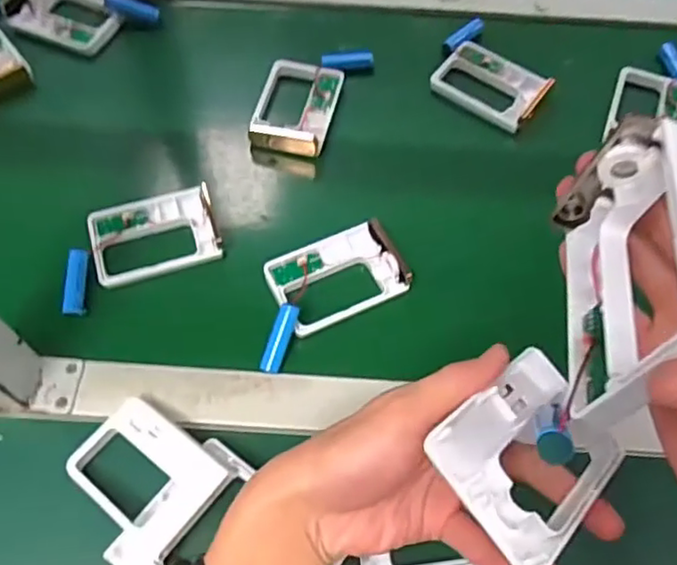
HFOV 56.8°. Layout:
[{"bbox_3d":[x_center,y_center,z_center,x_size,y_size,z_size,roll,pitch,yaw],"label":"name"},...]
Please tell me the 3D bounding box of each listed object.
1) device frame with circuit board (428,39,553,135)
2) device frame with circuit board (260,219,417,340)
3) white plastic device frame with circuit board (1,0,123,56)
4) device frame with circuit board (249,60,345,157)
[{"bbox_3d":[0.142,-0.186,0.585,0.099,0.026,0.066,33,64,15],"label":"device frame with circuit board"},{"bbox_3d":[-0.001,-0.007,0.480,0.097,0.018,0.069,-23,65,-15],"label":"device frame with circuit board"},{"bbox_3d":[-0.267,-0.264,0.619,0.106,0.021,0.079,19,61,8],"label":"white plastic device frame with circuit board"},{"bbox_3d":[-0.040,-0.158,0.566,0.071,0.025,0.099,13,61,4],"label":"device frame with circuit board"}]

